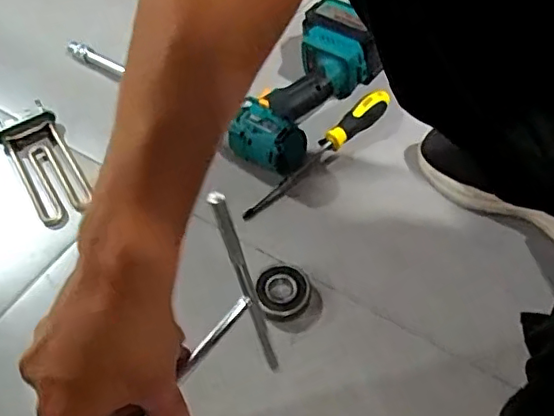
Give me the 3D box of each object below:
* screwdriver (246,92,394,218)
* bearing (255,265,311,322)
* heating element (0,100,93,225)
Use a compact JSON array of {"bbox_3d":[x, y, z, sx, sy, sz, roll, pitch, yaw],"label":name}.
[{"bbox_3d":[0.048,-0.070,0.717,0.242,0.033,0.031,-35,60,-21],"label":"screwdriver"},{"bbox_3d":[0.008,0.089,0.613,0.059,0.018,0.058,-1,54,2],"label":"bearing"},{"bbox_3d":[-0.295,-0.062,0.734,0.071,0.020,0.185,-26,58,-16],"label":"heating element"}]

